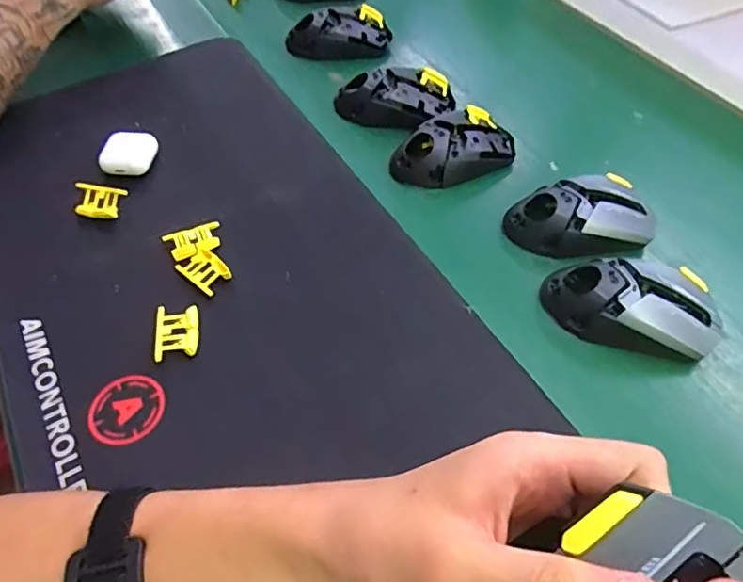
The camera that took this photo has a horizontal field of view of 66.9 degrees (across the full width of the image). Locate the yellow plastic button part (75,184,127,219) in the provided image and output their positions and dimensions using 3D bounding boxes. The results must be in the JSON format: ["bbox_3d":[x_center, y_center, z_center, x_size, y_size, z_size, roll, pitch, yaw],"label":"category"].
[{"bbox_3d":[-0.226,-0.074,0.468,0.041,0.008,0.028,6,84,-1],"label":"yellow plastic button part"}]

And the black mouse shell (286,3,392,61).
[{"bbox_3d":[-0.037,-0.288,0.641,0.110,0.041,0.061,-14,54,-13],"label":"black mouse shell"}]

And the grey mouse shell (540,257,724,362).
[{"bbox_3d":[0.185,0.011,0.397,0.120,0.038,0.060,10,53,6],"label":"grey mouse shell"}]

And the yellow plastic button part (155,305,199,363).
[{"bbox_3d":[-0.134,0.029,0.390,0.027,0.011,0.039,-7,52,-7],"label":"yellow plastic button part"}]

